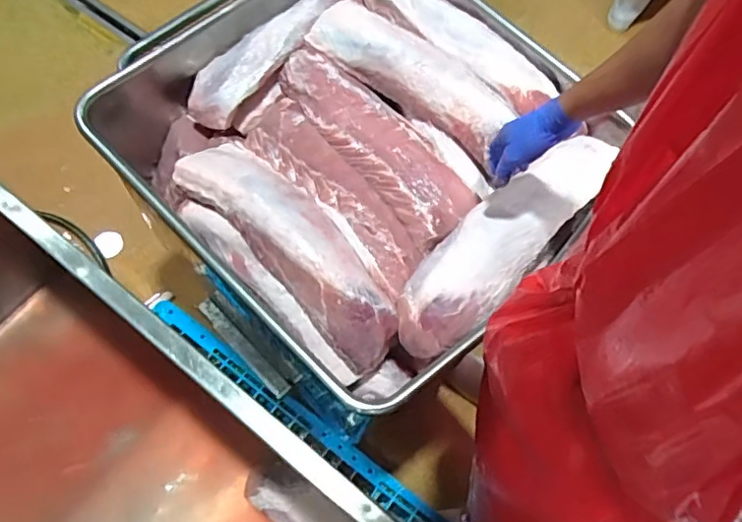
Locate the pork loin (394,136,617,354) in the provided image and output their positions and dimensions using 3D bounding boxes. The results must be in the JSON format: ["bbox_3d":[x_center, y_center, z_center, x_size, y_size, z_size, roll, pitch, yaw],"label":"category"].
[{"bbox_3d":[0.203,-0.047,0.866,0.123,0.060,0.439,43,75,14],"label":"pork loin"}]

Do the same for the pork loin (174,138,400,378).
[{"bbox_3d":[-0.124,-0.040,0.879,0.127,0.080,0.443,-41,75,-16],"label":"pork loin"}]

